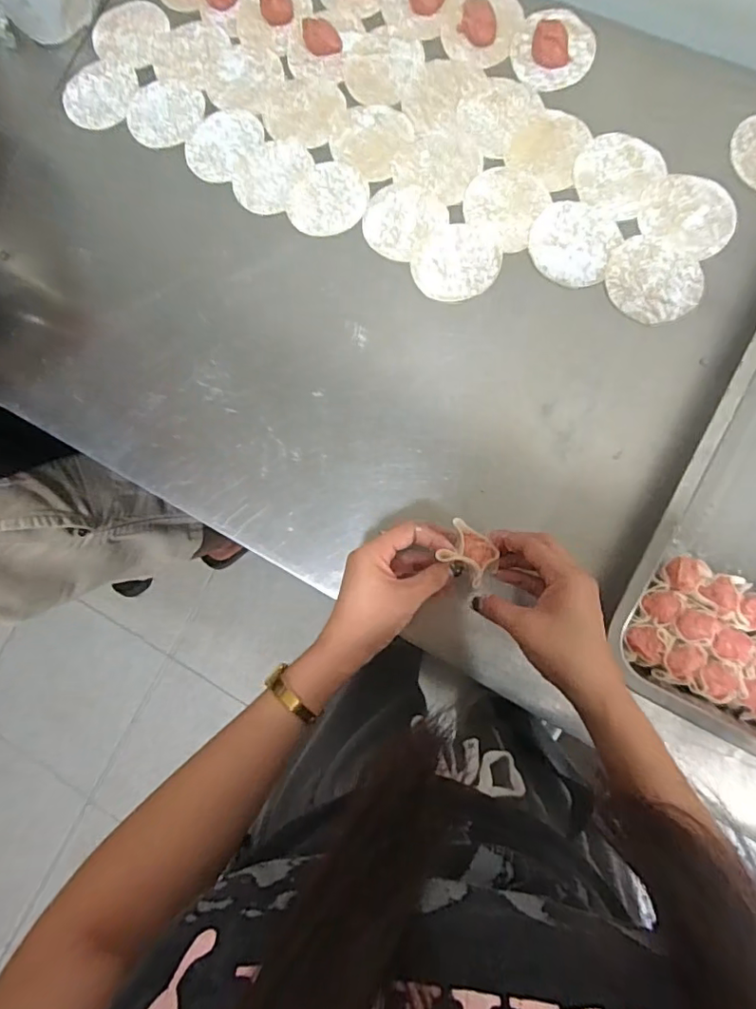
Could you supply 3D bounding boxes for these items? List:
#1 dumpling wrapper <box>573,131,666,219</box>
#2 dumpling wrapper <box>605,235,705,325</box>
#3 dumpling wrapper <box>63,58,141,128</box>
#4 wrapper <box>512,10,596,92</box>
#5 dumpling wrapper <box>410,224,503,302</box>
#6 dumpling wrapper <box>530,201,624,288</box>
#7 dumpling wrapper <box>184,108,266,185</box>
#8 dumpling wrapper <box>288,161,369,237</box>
[{"bbox_3d":[0.219,-0.305,0.498,0.072,0.004,0.076,-1,84,8],"label":"dumpling wrapper"},{"bbox_3d":[0.245,-0.201,0.486,0.083,0.004,0.074,37,90,10],"label":"dumpling wrapper"},{"bbox_3d":[-0.295,-0.438,0.578,0.078,0.004,0.078,21,88,8],"label":"dumpling wrapper"},{"bbox_3d":[0.167,-0.438,0.513,0.074,0.019,0.083,4,85,8],"label":"wrapper"},{"bbox_3d":[0.073,-0.228,0.509,0.081,0.004,0.073,3,84,8],"label":"dumpling wrapper"},{"bbox_3d":[0.178,-0.240,0.498,0.076,0.004,0.076,-1,84,8],"label":"dumpling wrapper"},{"bbox_3d":[-0.160,-0.371,0.556,0.070,0.004,0.081,42,91,10],"label":"dumpling wrapper"},{"bbox_3d":[-0.049,-0.301,0.536,0.075,0.004,0.077,-1,84,5],"label":"dumpling wrapper"}]

